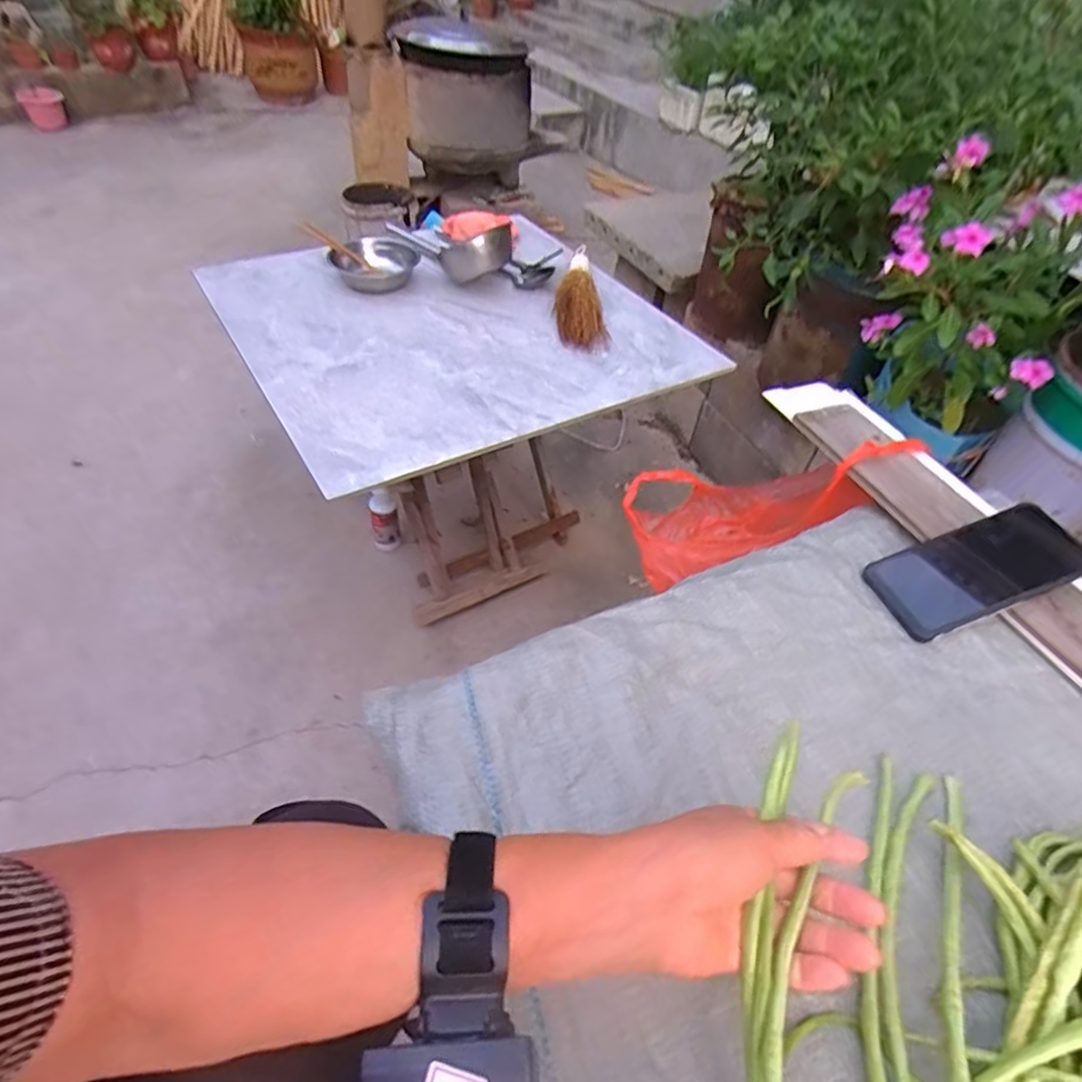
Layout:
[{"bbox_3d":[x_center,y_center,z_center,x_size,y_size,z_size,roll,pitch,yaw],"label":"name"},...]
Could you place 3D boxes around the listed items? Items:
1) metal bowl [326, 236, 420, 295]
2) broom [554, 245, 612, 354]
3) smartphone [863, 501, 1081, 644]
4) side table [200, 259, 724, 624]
[{"bbox_3d":[-0.327,-0.562,1.333,0.155,0.064,0.153,4,46,-4],"label":"metal bowl"},{"bbox_3d":[0.078,-0.498,1.319,0.102,0.044,0.355,3,46,-5],"label":"broom"},{"bbox_3d":[0.368,0.024,0.554,0.160,0.014,0.079,-22,50,-1],"label":"smartphone"},{"bbox_3d":[-0.166,-0.245,1.404,0.787,0.522,0.668,-21,52,-26],"label":"side table"}]

